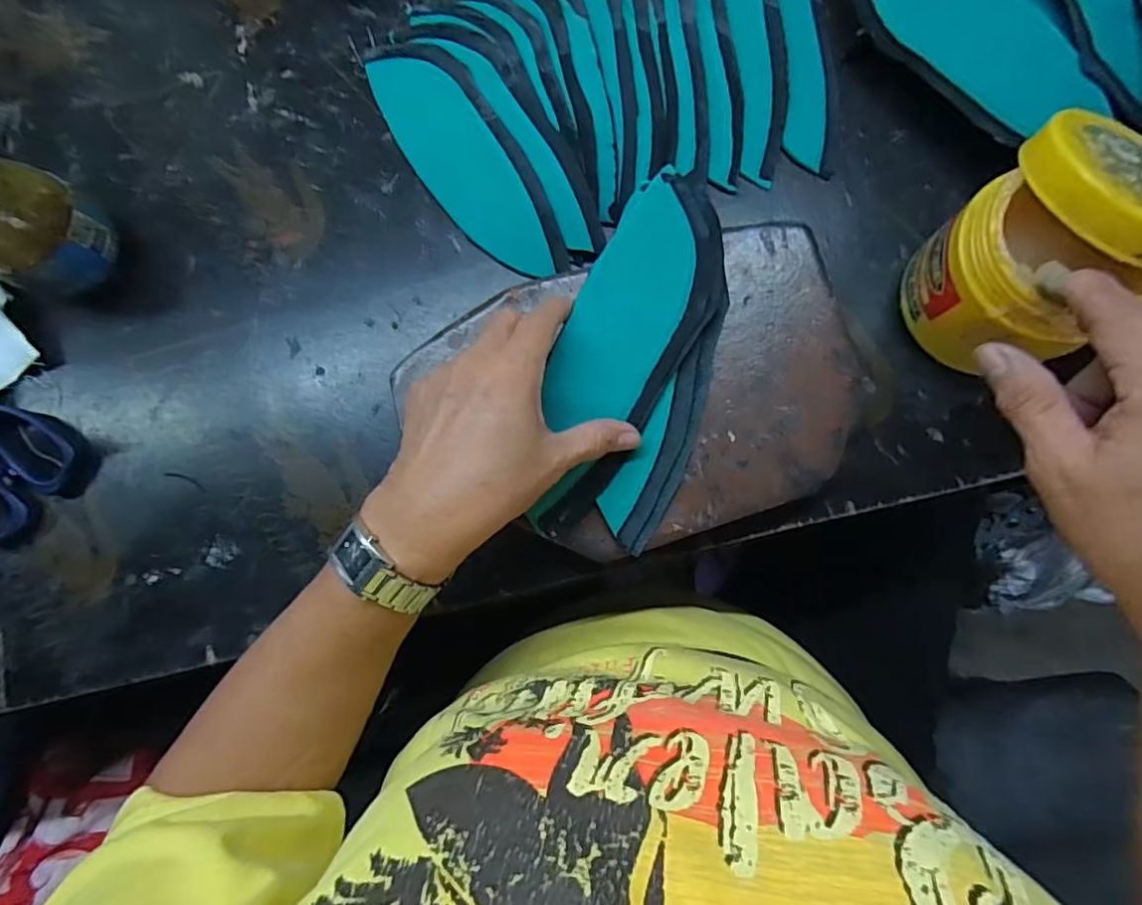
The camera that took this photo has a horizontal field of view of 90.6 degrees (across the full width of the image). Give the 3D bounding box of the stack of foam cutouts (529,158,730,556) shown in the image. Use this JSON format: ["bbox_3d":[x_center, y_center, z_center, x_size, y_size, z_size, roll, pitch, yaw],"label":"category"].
[{"bbox_3d":[0.039,-0.058,0.328,0.087,0.029,0.219,13,86,4],"label":"stack of foam cutouts"}]

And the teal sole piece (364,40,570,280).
[{"bbox_3d":[-0.072,-0.200,0.382,0.063,0.010,0.201,-36,83,14],"label":"teal sole piece"}]

